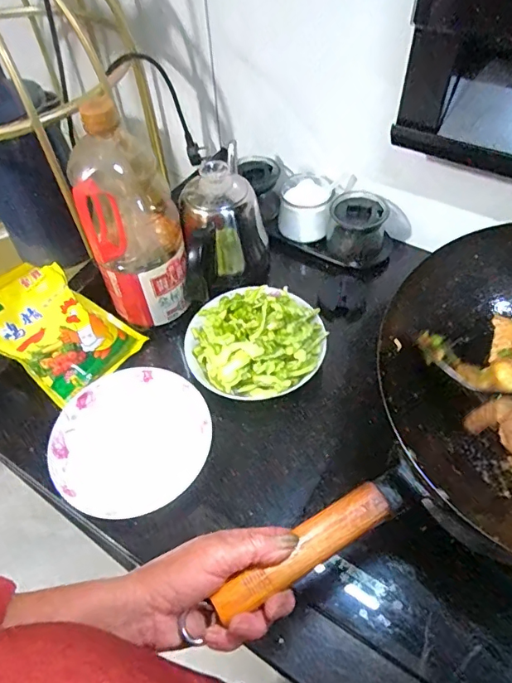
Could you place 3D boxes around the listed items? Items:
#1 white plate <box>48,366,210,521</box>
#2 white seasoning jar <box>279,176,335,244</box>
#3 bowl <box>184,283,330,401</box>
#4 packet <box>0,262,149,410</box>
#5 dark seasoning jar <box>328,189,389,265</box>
[{"bbox_3d":[-0.148,0.108,0.550,0.161,0.019,0.166,-2,52,2],"label":"white plate"},{"bbox_3d":[0.076,-0.205,0.752,0.080,0.060,0.087,3,53,6],"label":"white seasoning jar"},{"bbox_3d":[-0.002,-0.007,0.607,0.163,0.061,0.164,-2,52,2],"label":"bowl"},{"bbox_3d":[-0.253,-0.018,0.614,0.184,0.029,0.136,39,56,-4],"label":"packet"},{"bbox_3d":[0.151,-0.167,0.717,0.082,0.067,0.080,-2,52,2],"label":"dark seasoning jar"}]

